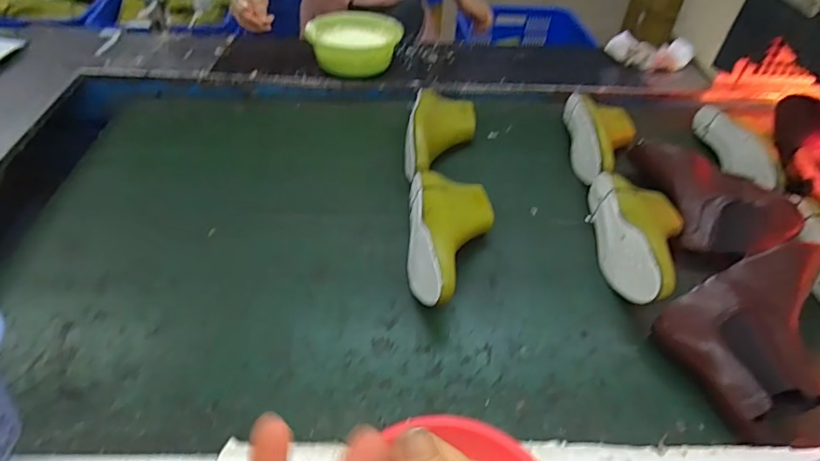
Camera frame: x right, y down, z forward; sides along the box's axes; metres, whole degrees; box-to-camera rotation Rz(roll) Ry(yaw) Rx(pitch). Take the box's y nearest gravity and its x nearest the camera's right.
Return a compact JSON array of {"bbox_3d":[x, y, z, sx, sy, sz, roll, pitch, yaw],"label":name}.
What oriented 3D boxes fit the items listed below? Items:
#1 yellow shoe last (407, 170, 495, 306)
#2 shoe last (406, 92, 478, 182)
[{"bbox_3d":[0.059,0.009,0.709,0.120,0.083,0.244,2,43,-1],"label":"yellow shoe last"},{"bbox_3d":[0.053,-0.168,0.893,0.114,0.076,0.248,8,43,5],"label":"shoe last"}]

